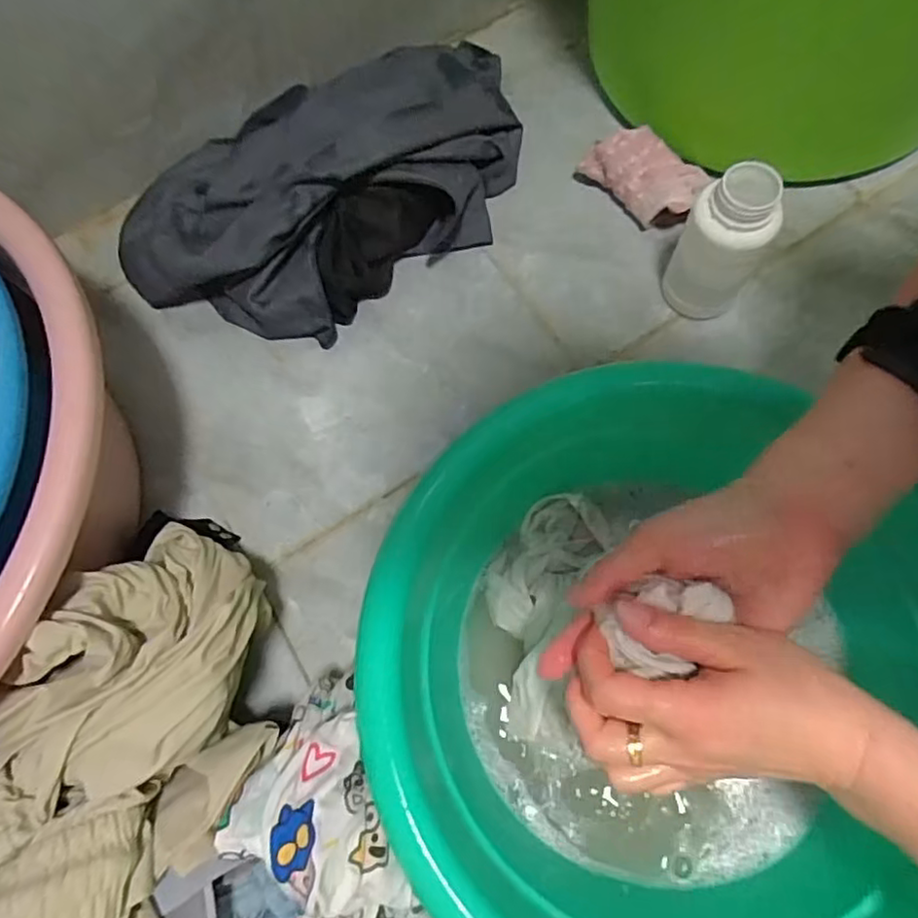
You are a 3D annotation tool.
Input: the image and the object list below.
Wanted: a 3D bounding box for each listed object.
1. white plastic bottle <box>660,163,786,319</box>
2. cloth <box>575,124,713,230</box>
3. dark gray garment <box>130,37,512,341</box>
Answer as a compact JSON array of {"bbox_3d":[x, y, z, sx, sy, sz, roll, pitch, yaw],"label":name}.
[{"bbox_3d":[0.198,-0.161,0.471,0.058,0.119,0.050,27,72,13],"label":"white plastic bottle"},{"bbox_3d":[0.162,-0.248,0.548,0.049,0.051,0.106,-38,71,-12],"label":"cloth"},{"bbox_3d":[-0.108,-0.252,0.538,0.370,0.088,0.228,-35,71,-11],"label":"dark gray garment"}]

